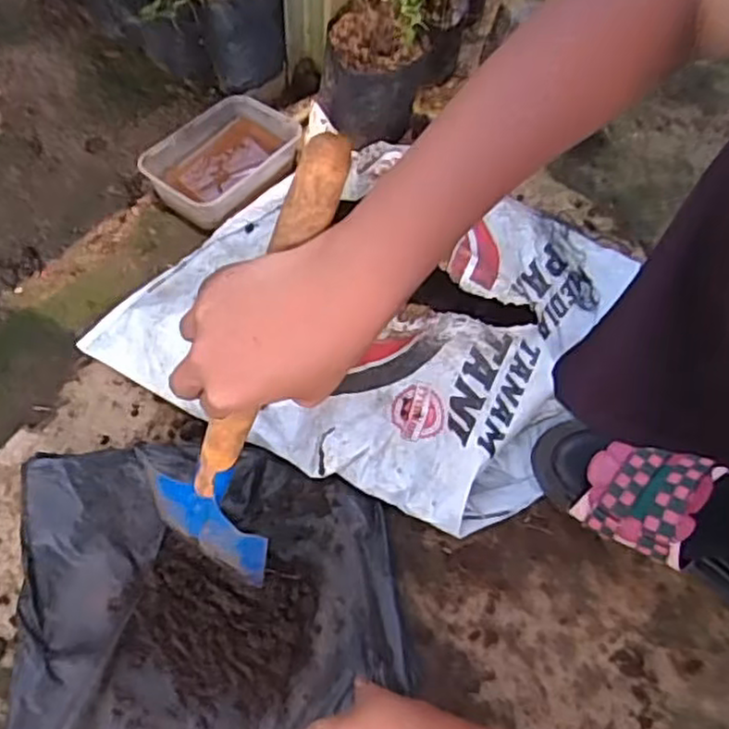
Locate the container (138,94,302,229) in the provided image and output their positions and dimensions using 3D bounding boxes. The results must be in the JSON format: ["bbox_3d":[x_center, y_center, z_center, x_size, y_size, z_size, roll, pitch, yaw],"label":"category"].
[{"bbox_3d":[-0.160,-0.230,0.830,0.127,0.057,0.169,37,66,15],"label":"container"}]

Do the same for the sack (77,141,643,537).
[{"bbox_3d":[0.009,-0.073,0.723,0.468,0.099,0.375,23,63,9],"label":"sack"}]

